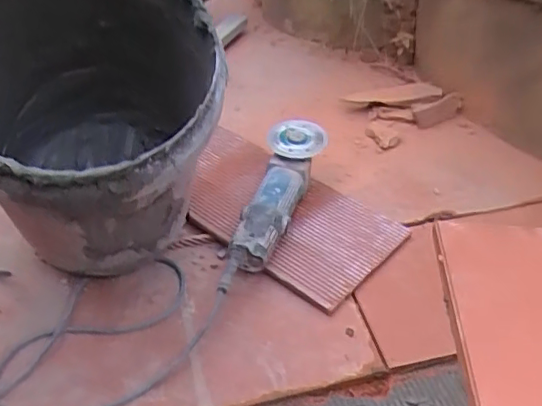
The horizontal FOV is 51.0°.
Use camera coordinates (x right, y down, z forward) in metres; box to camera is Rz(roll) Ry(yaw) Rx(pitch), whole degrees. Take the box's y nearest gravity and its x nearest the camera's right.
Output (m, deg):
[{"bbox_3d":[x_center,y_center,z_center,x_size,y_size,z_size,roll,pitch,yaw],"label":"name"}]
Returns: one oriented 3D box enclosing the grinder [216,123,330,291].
[{"bbox_3d":[0.007,0.007,0.847,0.095,0.096,0.335,9,40,12],"label":"grinder"}]

